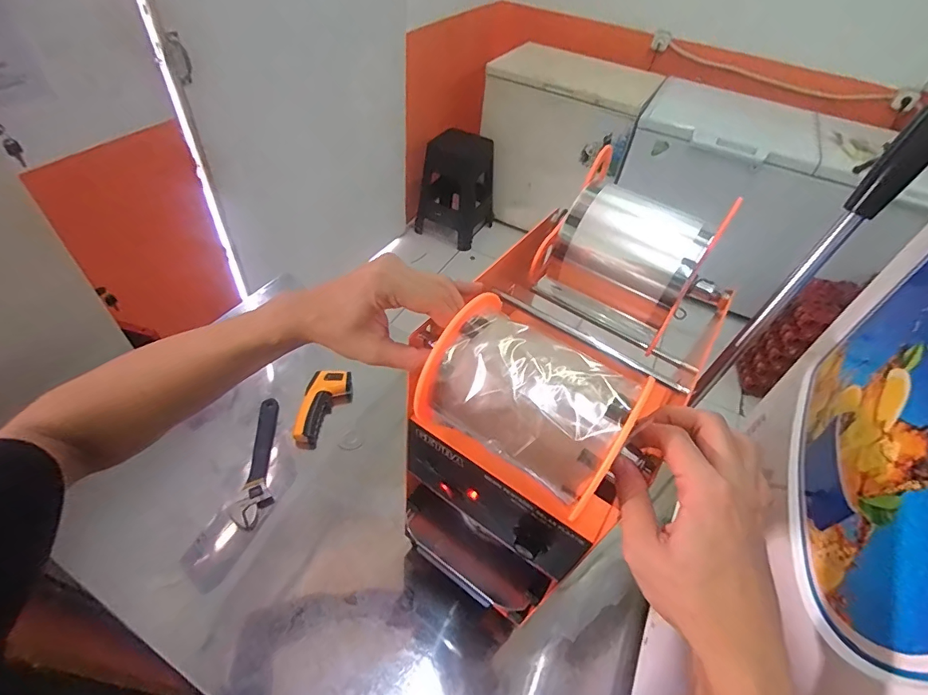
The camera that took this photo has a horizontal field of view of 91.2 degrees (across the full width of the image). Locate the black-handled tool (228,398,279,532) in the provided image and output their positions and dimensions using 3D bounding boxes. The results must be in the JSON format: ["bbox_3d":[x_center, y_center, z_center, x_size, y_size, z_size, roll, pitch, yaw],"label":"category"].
[{"bbox_3d":[-0.346,0.188,0.784,0.060,0.020,0.235,2,48,-5],"label":"black-handled tool"}]

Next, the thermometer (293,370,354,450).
[{"bbox_3d":[-0.272,0.111,0.855,0.071,0.050,0.154,17,49,9],"label":"thermometer"}]

